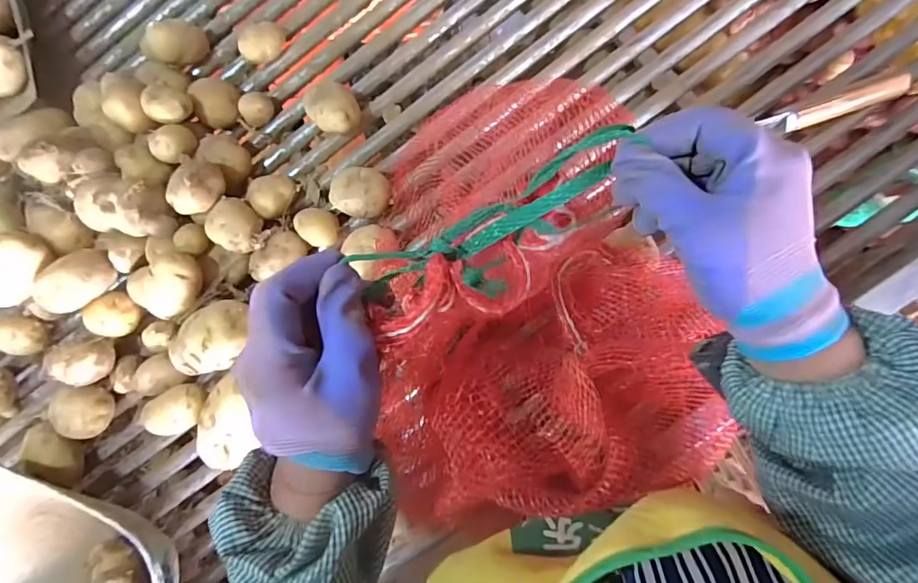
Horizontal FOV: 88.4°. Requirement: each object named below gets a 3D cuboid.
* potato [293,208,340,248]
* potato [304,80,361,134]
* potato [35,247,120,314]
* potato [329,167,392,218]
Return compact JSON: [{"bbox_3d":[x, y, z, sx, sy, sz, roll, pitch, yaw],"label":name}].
[{"bbox_3d":[-0.149,-0.068,0.505,0.047,0.029,0.037,30,90,10],"label":"potato"},{"bbox_3d":[-0.133,-0.194,0.511,0.050,0.054,0.060,-30,80,4],"label":"potato"},{"bbox_3d":[-0.406,-0.013,0.501,0.078,0.046,0.042,-36,79,3],"label":"potato"},{"bbox_3d":[-0.100,-0.102,0.495,0.058,0.045,0.054,-1,85,8],"label":"potato"}]

